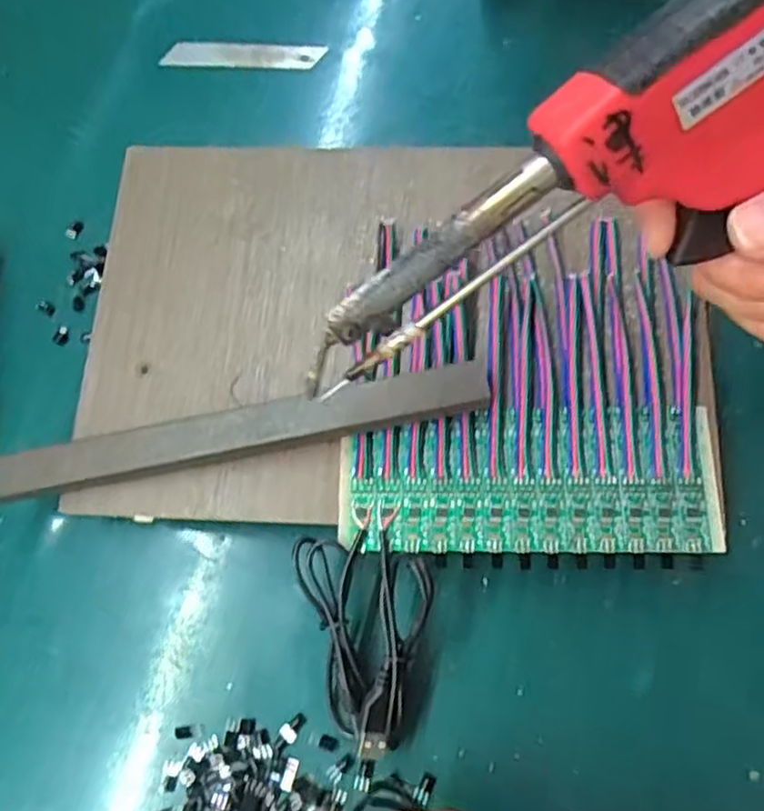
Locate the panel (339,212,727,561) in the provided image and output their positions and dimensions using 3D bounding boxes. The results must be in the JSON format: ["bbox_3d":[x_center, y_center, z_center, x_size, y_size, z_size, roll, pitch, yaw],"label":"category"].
[{"bbox_3d":[0.066,-0.010,0.325,0.160,0.025,0.153,1,72,1],"label":"panel"}]

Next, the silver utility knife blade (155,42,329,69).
[{"bbox_3d":[-0.086,-0.219,0.443,0.098,0.007,0.017,2,72,1],"label":"silver utility knife blade"}]

